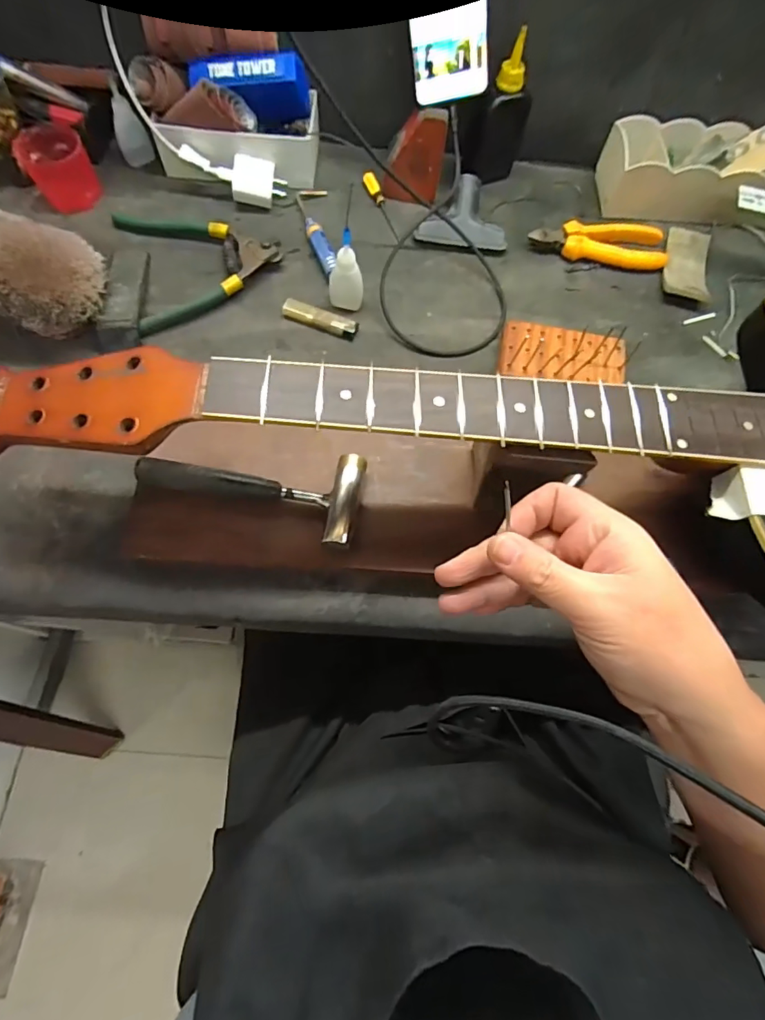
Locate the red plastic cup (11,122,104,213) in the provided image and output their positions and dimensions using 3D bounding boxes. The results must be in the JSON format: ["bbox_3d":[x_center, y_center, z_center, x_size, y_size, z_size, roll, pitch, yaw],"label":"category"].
[{"bbox_3d":[-0.358,-0.378,0.531,0.066,0.051,0.067,1,68,-2],"label":"red plastic cup"}]

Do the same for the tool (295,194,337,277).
[{"bbox_3d":[-0.076,-0.310,0.536,0.017,0.016,0.128,-19,70,-10],"label":"tool"}]

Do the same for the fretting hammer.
[{"bbox_3d":[-0.106,-0.024,0.391,0.178,0.020,0.078,11,68,2],"label":"fretting hammer"}]

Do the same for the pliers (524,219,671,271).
[{"bbox_3d":[0.249,-0.311,0.553,0.150,0.024,0.064,1,68,-2],"label":"pliers"}]

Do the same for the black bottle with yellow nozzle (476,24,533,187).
[{"bbox_3d":[0.135,-0.437,0.536,0.051,0.122,0.045,18,69,5],"label":"black bottle with yellow nozzle"}]

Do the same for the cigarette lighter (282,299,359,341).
[{"bbox_3d":[-0.065,-0.197,0.494,0.080,0.014,0.019,19,69,5],"label":"cigarette lighter"}]

